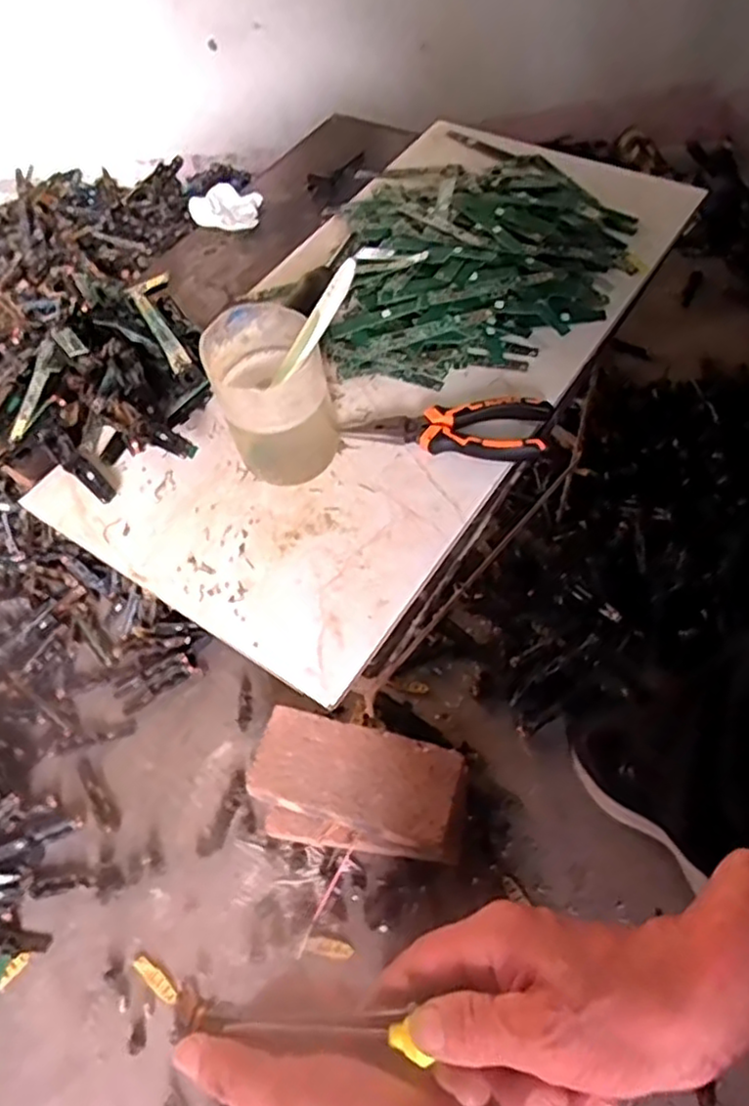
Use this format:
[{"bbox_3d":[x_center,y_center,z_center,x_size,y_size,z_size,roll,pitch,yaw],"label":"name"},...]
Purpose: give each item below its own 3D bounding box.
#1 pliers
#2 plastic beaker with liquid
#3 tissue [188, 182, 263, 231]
[{"bbox_3d":[0.052,-0.093,0.520,0.153,0.022,0.051,2,57,7],"label":"pliers"},{"bbox_3d":[-0.071,-0.109,0.488,0.078,0.100,0.080,-16,57,-5],"label":"plastic beaker with liquid"},{"bbox_3d":[-0.155,-0.356,0.709,0.073,0.020,0.056,1,57,6],"label":"tissue"}]

